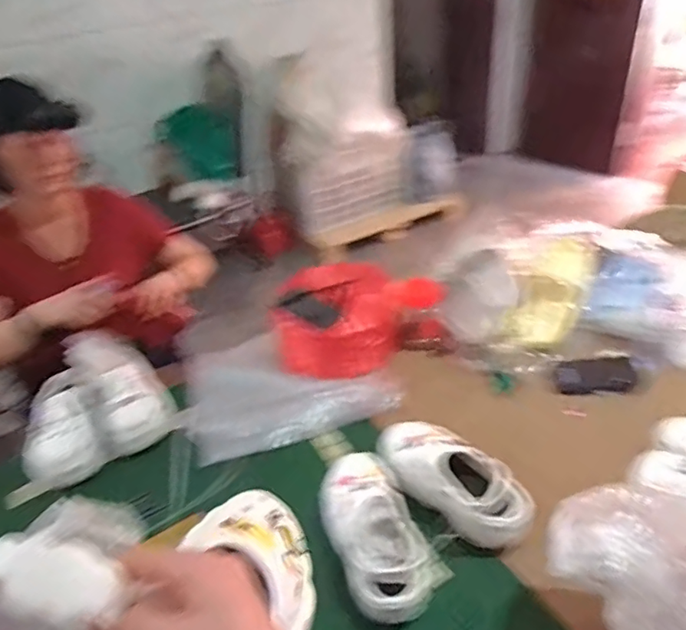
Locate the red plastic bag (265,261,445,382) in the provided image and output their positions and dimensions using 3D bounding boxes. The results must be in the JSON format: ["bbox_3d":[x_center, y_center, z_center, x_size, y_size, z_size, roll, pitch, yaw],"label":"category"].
[{"bbox_3d":[0.037,0.008,1.193,0.340,0.147,0.236,5,37,15],"label":"red plastic bag"}]

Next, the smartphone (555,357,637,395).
[{"bbox_3d":[0.494,0.121,1.069,0.145,0.006,0.063,-6,71,9],"label":"smartphone"}]

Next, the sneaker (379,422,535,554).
[{"bbox_3d":[0.165,0.259,0.852,0.116,0.109,0.249,-33,43,-32],"label":"sneaker"}]

